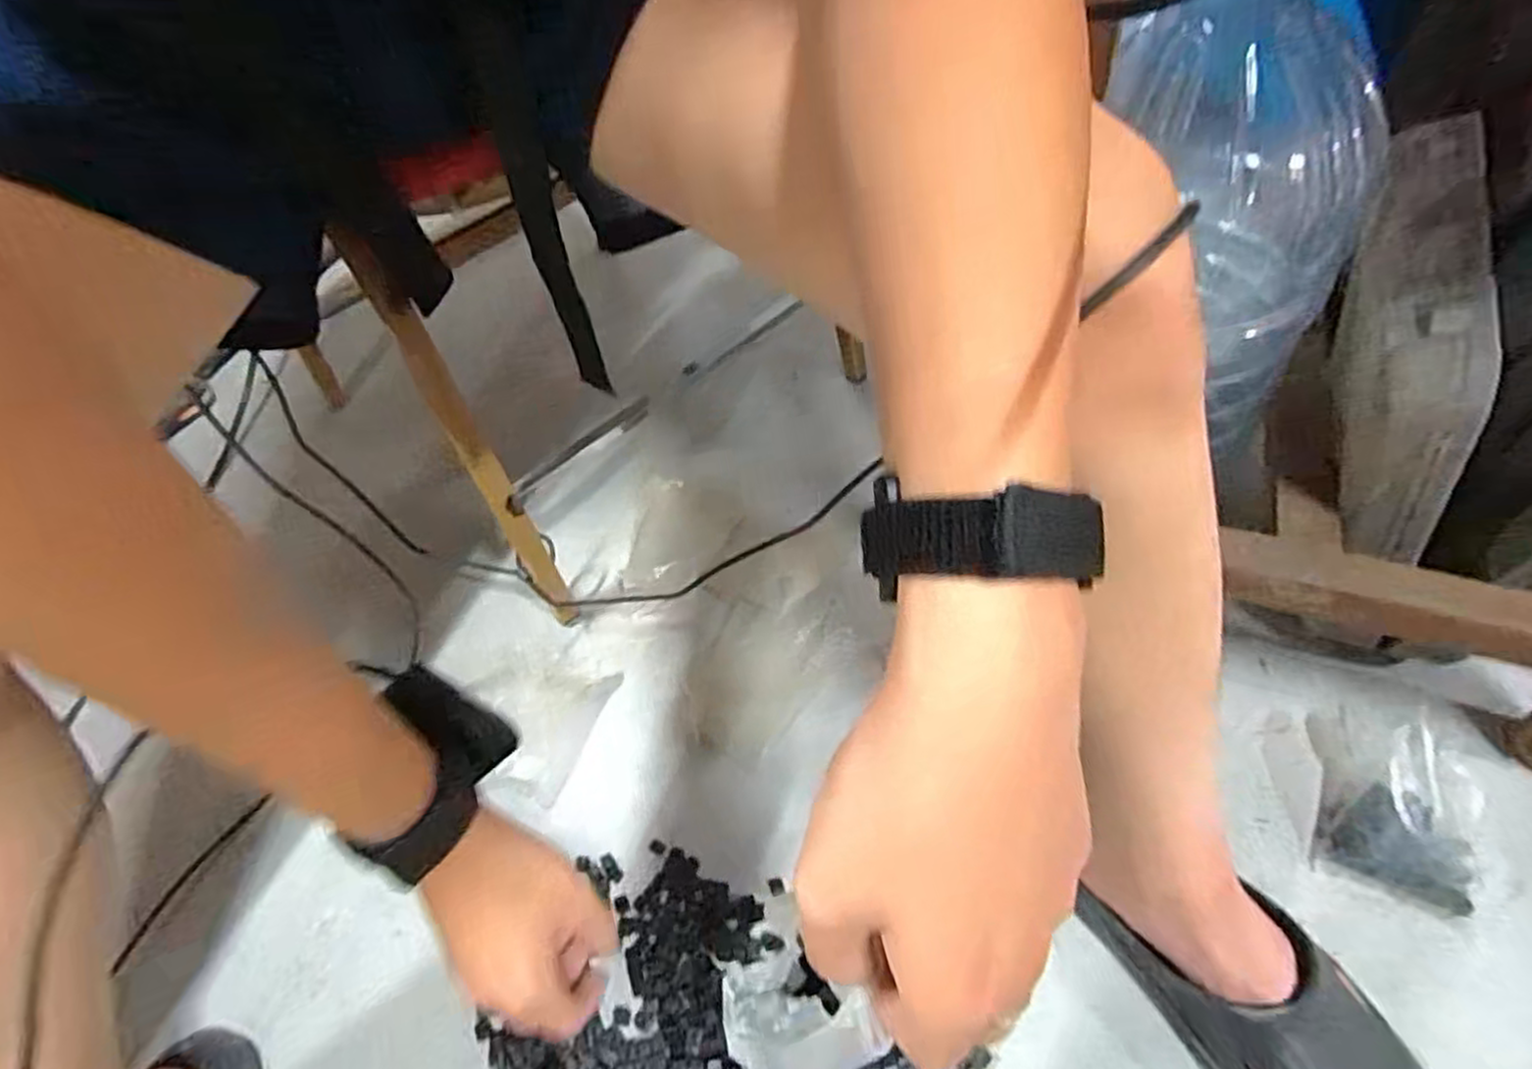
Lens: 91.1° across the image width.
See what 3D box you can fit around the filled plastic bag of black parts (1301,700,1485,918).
[{"bbox_3d":[0.457,0.189,0.541,0.090,0.064,0.129,18,57,16],"label":"filled plastic bag of black parts"}]

